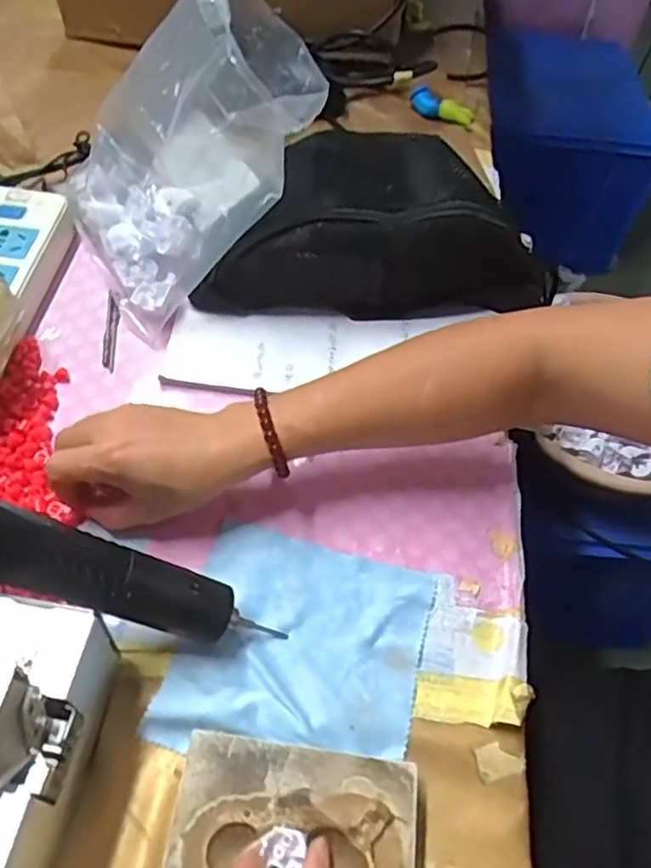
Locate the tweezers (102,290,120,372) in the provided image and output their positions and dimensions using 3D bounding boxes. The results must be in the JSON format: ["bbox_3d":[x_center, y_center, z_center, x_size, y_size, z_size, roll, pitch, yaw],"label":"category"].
[{"bbox_3d":[-0.162,-0.080,0.507,0.010,0.004,0.079,-3,56,-6],"label":"tweezers"}]

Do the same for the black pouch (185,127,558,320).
[{"bbox_3d":[0.044,-0.172,0.534,0.282,0.083,0.136,1,56,-3],"label":"black pouch"}]

